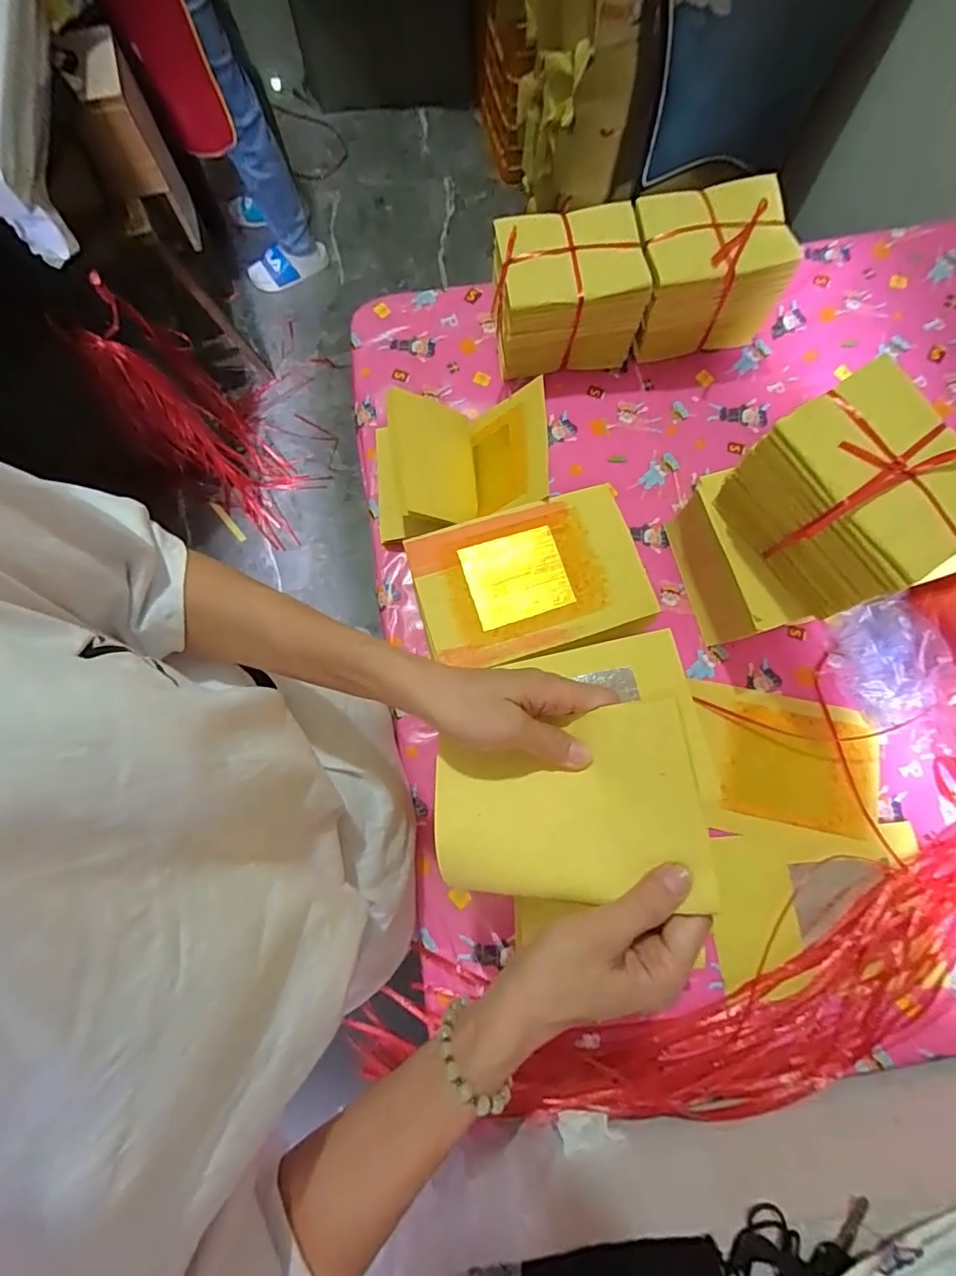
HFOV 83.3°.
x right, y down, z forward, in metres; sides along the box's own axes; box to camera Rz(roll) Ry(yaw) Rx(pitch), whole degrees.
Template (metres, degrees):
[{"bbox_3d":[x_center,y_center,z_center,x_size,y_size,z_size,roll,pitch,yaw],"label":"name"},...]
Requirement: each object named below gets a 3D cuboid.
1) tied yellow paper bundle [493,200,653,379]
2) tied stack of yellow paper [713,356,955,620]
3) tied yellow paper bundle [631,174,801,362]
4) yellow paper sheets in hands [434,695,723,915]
[{"bbox_3d":[0.105,-0.420,0.668,0.170,0.143,0.115,-9,77,-2],"label":"tied yellow paper bundle"},{"bbox_3d":[0.324,-0.114,0.476,0.118,0.136,0.168,-28,79,-6],"label":"tied stack of yellow paper"},{"bbox_3d":[0.276,-0.444,0.665,0.172,0.155,0.108,-8,77,-2],"label":"tied yellow paper bundle"},{"bbox_3d":[0.053,0.097,0.323,0.156,0.041,0.110,-3,77,0],"label":"yellow paper sheets in hands"}]

